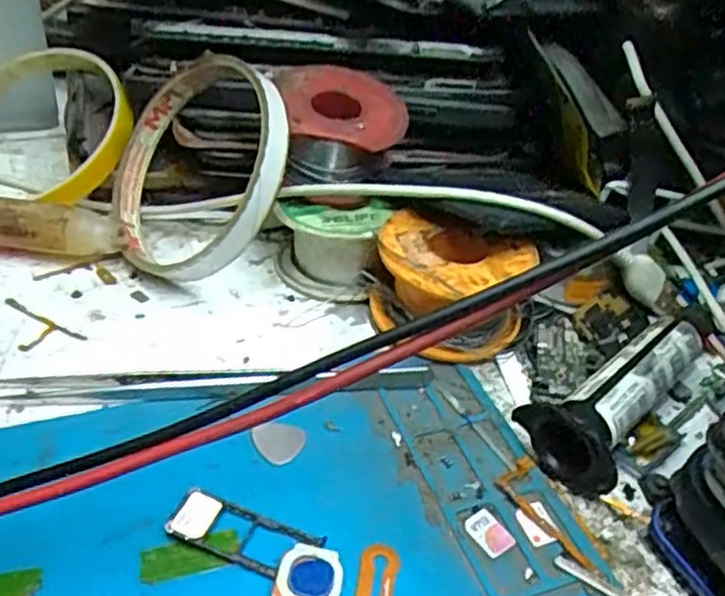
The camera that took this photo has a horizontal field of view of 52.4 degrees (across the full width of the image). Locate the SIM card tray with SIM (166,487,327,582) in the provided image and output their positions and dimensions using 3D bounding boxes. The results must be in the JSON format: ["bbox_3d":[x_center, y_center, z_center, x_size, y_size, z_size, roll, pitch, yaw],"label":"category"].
[{"bbox_3d":[-0.030,0.060,0.187,0.038,0.004,0.015,15,39,12],"label":"SIM card tray with SIM"}]

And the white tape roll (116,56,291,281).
[{"bbox_3d":[-0.060,-0.046,0.266,0.087,0.080,0.012,-4,-11,39],"label":"white tape roll"}]

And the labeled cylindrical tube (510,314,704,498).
[{"bbox_3d":[0.078,0.028,0.227,0.029,0.021,0.074,31,45,29],"label":"labeled cylindrical tube"}]

